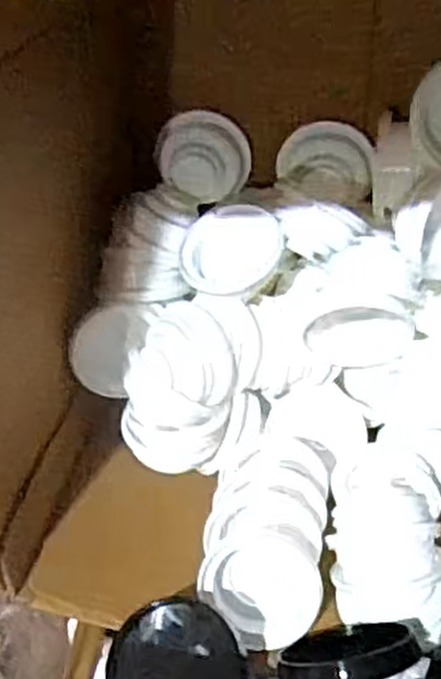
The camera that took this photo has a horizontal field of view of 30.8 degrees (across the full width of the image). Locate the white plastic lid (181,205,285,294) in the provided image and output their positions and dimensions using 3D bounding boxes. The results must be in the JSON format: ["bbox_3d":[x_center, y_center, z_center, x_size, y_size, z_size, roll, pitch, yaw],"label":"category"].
[{"bbox_3d":[0.009,-0.070,0.625,0.077,0.068,0.012,4,5,20],"label":"white plastic lid"}]

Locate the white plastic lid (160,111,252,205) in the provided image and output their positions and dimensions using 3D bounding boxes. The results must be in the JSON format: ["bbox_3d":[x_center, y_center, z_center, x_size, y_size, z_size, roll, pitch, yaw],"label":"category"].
[{"bbox_3d":[-0.013,-0.151,0.663,0.075,0.068,0.007,33,7,-10],"label":"white plastic lid"}]

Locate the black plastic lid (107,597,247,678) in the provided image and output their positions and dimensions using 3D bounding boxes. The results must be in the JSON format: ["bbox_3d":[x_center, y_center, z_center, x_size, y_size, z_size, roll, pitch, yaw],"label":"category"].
[{"bbox_3d":[-0.028,0.210,0.507,0.085,0.009,0.084,-1,65,9],"label":"black plastic lid"}]

